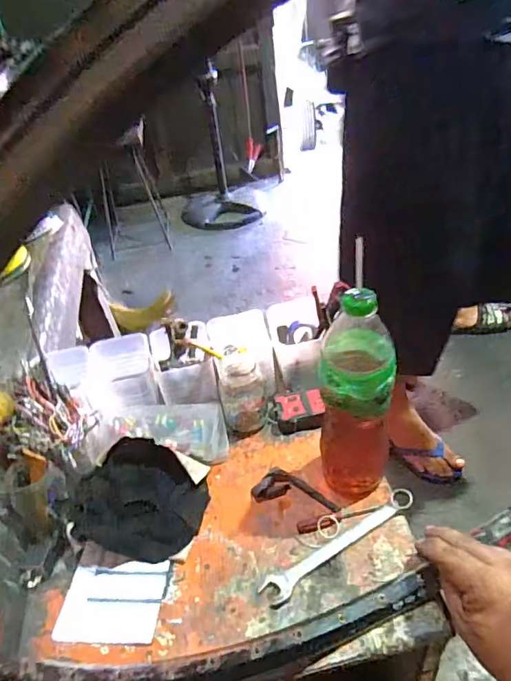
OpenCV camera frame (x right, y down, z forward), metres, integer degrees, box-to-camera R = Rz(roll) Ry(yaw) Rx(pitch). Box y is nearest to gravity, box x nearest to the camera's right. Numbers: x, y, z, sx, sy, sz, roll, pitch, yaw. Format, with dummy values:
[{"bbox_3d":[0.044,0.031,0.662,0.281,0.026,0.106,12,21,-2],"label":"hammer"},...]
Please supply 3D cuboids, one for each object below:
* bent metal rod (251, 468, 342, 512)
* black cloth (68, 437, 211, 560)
[{"bbox_3d":[0.048,0.193,0.611,0.102,0.014,0.047,21,47,30],"label":"bent metal rod"},{"bbox_3d":[-0.144,0.192,0.611,0.156,0.056,0.124,4,40,14],"label":"black cloth"}]

